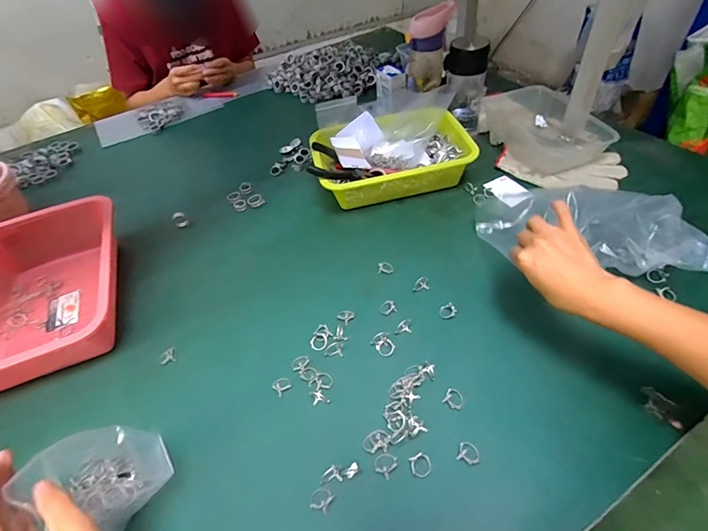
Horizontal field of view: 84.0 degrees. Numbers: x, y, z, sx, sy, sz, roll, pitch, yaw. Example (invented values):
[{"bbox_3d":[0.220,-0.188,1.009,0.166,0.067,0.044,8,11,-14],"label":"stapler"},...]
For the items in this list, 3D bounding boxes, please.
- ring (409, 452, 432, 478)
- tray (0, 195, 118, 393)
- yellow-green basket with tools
[{"bbox_3d":[0.068,0.201,0.396,0.022,0.004,0.022,-3,46,3],"label":"ring"},{"bbox_3d":[-0.448,0.037,0.567,0.219,0.083,0.285,-20,47,-13],"label":"tray"},{"bbox_3d":[0.060,-0.198,0.713,0.277,0.075,0.167,-12,46,-5],"label":"yellow-green basket with tools"}]

